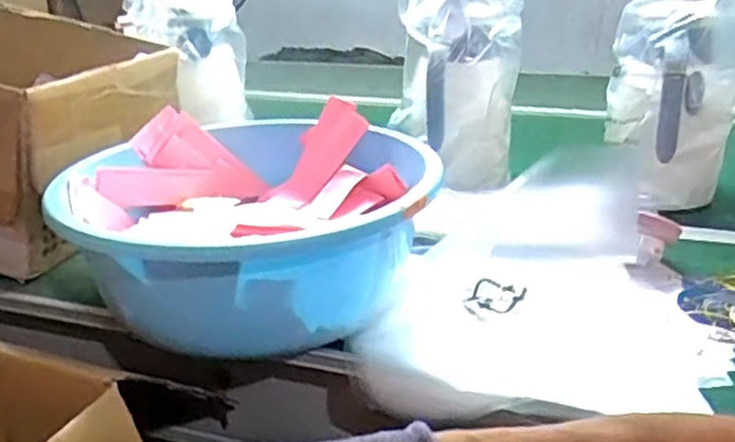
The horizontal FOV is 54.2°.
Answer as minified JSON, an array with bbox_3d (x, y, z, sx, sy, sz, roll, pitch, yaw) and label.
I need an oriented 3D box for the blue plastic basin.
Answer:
[{"bbox_3d":[-0.110,-0.002,0.701,0.334,0.125,0.328,-1,23,0],"label":"blue plastic basin"}]

